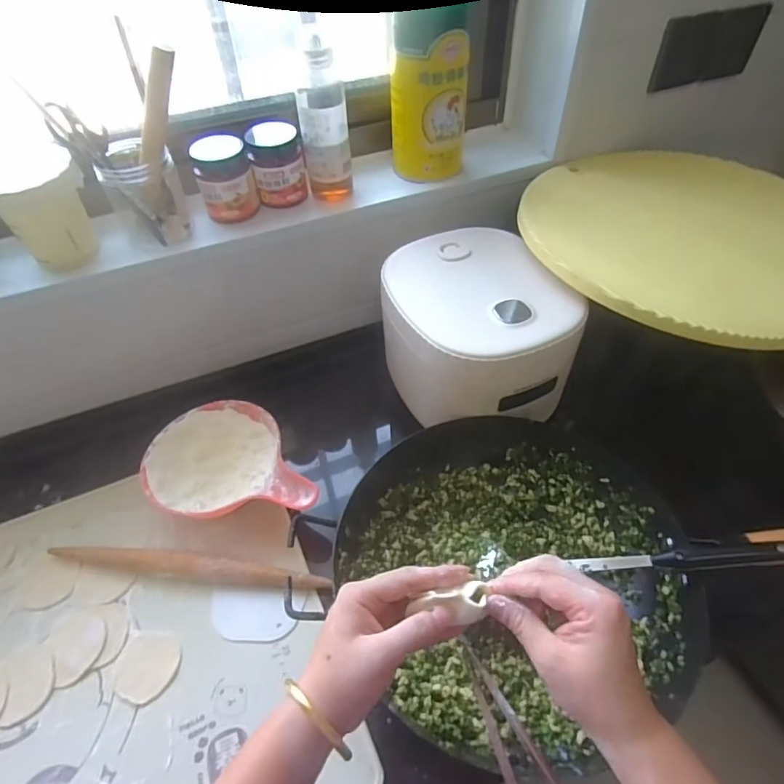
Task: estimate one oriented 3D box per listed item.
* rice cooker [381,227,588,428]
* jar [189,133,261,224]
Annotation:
[{"bbox_3d":[0.095,-0.080,0.648,0.188,0.159,0.244,-19,56,-19],"label":"rice cooker"},{"bbox_3d":[-0.215,-0.268,0.659,0.074,0.099,0.069,2,52,-3],"label":"jar"}]

